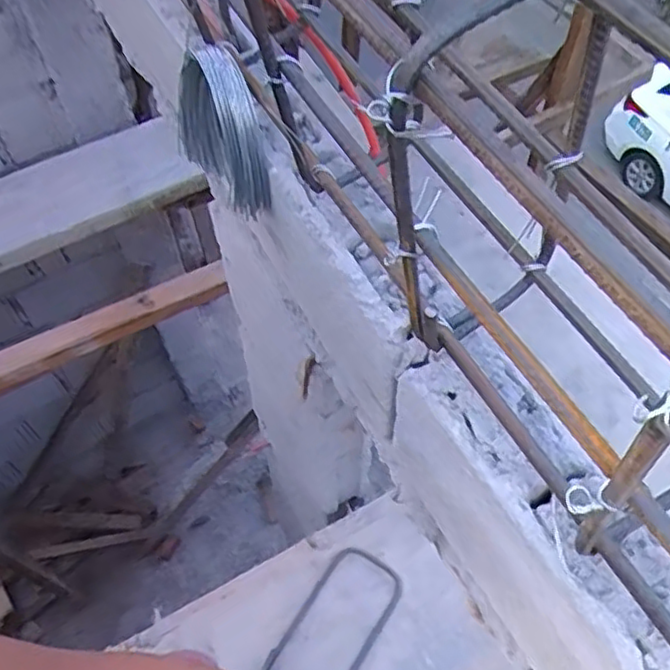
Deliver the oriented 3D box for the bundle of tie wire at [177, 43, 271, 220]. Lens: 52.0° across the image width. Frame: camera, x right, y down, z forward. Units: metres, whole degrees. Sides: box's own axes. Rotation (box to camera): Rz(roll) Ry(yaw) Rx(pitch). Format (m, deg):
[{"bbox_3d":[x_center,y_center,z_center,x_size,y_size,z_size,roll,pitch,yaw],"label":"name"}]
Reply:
[{"bbox_3d":[-0.123,-0.219,0.733,0.033,0.184,0.142,-36,62,-21],"label":"bundle of tie wire"}]

